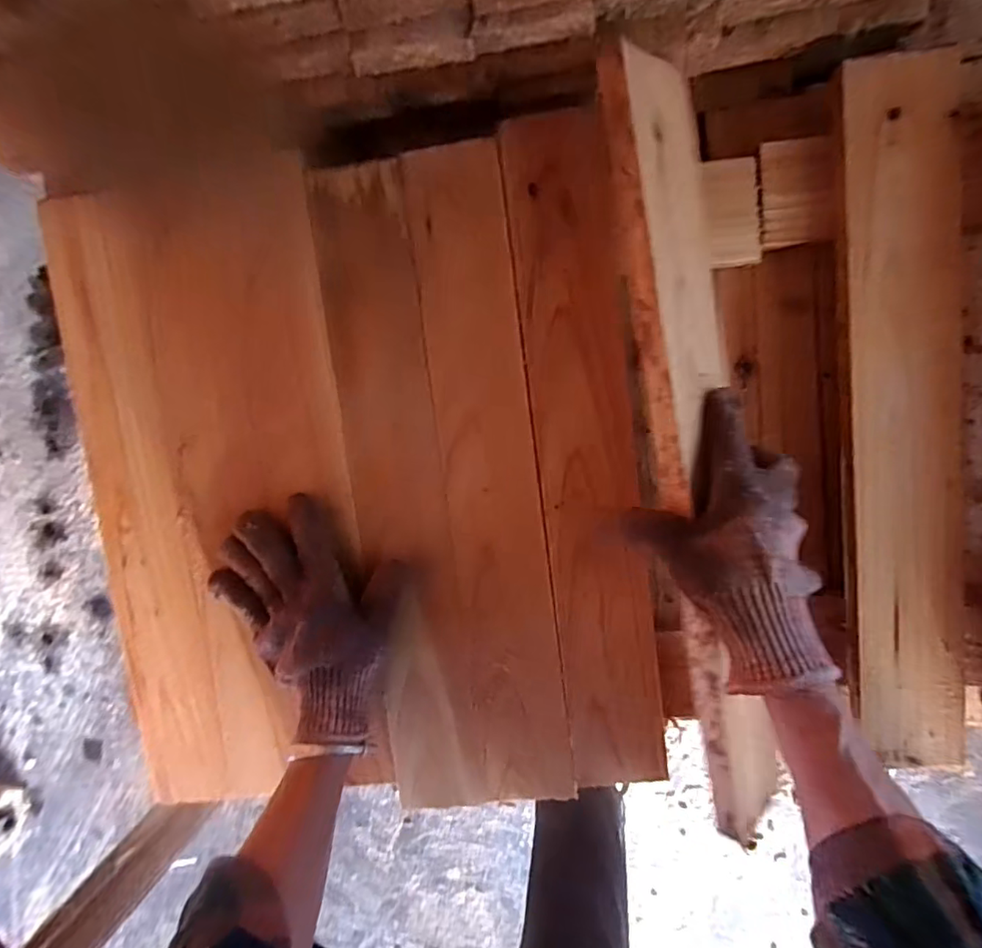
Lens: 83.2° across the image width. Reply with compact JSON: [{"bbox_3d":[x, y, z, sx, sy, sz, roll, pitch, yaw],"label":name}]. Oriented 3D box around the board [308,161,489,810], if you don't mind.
[{"bbox_3d":[-0.070,0.022,0.425,0.073,0.012,0.489,-7,95,6],"label":"board"}]

